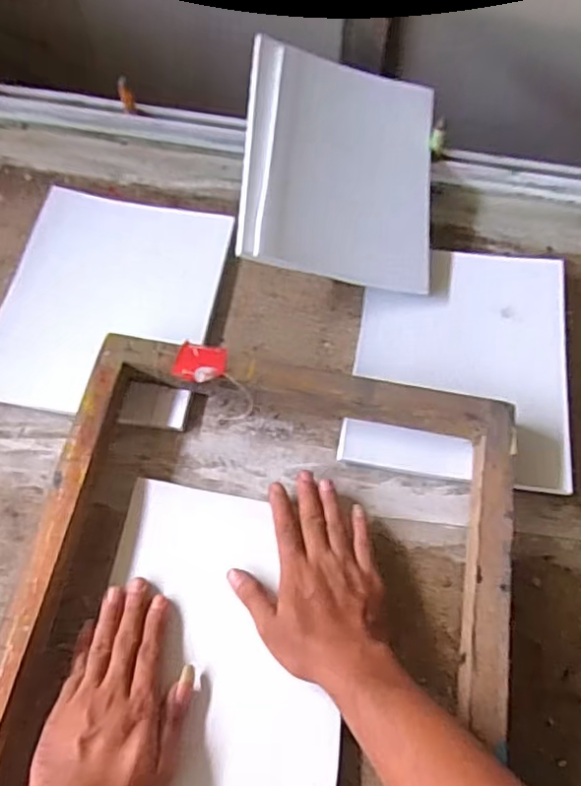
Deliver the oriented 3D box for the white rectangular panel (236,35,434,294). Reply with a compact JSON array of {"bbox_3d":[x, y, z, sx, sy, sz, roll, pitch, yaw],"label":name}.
[{"bbox_3d":[0.056,-0.250,0.699,0.212,0.021,0.253,8,78,-16],"label":"white rectangular panel"}]

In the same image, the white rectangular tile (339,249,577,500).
[{"bbox_3d":[0.182,-0.039,0.667,0.218,0.016,0.269,7,64,9],"label":"white rectangular tile"}]

